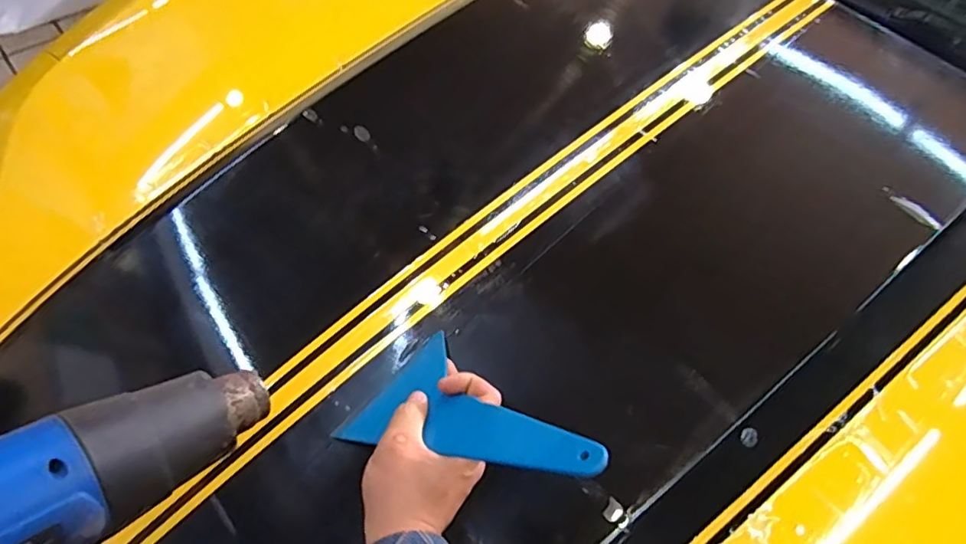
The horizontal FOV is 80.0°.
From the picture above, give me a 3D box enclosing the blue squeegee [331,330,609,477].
[{"bbox_3d":[-0.010,0.112,0.450,0.261,0.016,0.115,3,44,50],"label":"blue squeegee"}]

